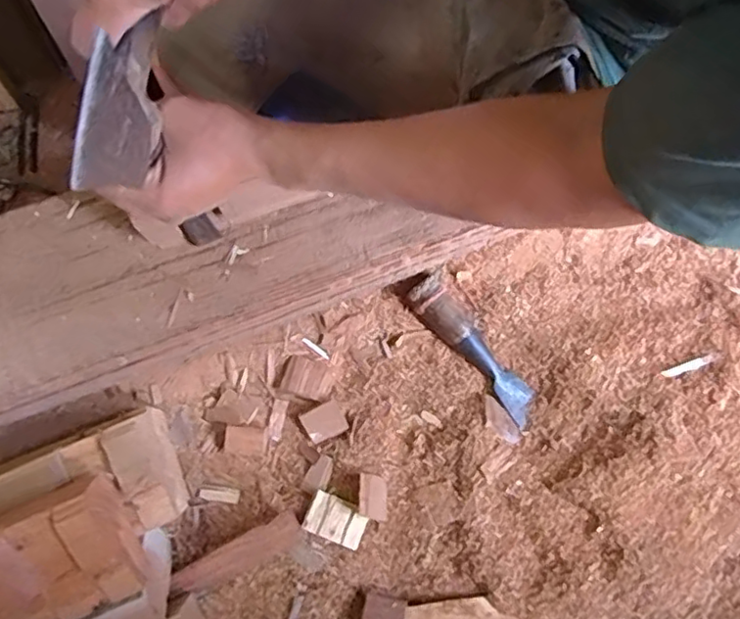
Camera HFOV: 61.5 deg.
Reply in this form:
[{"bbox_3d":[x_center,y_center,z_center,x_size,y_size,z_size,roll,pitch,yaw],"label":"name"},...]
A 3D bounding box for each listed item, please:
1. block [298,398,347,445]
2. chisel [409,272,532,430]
[{"bbox_3d":[-0.051,0.124,0.691,0.045,0.017,0.037,-27,74,-6],"label":"block"},{"bbox_3d":[0.124,0.046,0.729,0.051,0.035,0.196,-42,92,-10],"label":"chisel"}]

